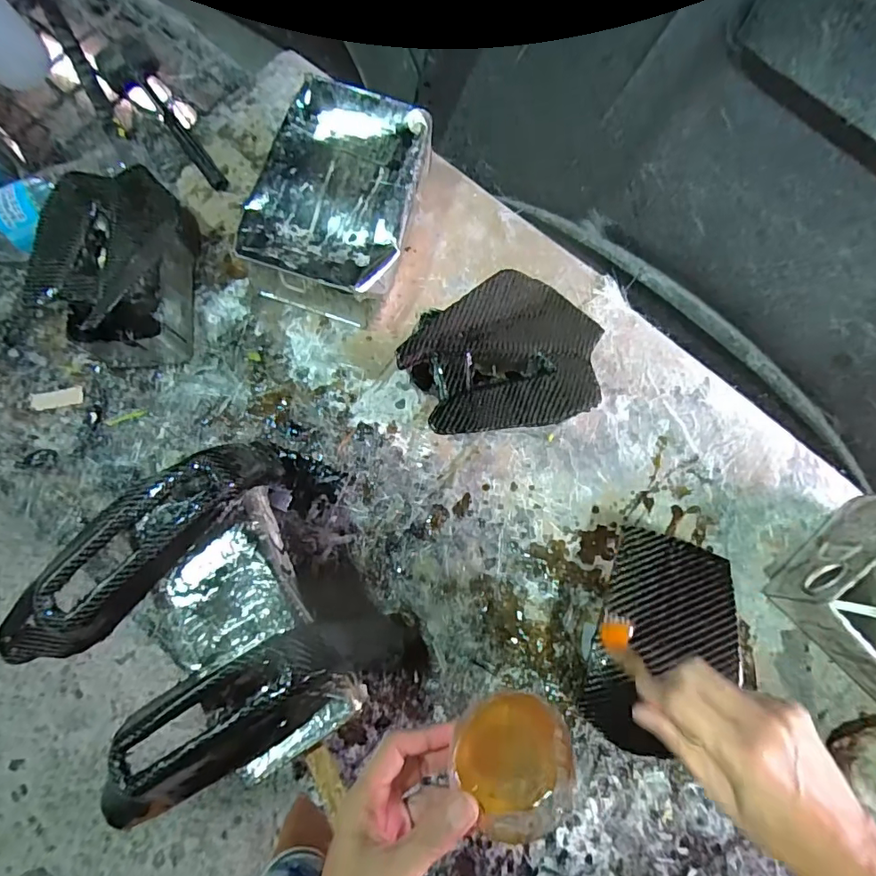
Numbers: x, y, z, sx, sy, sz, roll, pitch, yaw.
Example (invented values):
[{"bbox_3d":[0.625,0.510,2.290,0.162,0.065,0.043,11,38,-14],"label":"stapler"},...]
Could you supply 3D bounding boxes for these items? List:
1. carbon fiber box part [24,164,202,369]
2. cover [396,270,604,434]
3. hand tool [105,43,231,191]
[{"bbox_3d":[-0.368,-0.199,0.606,0.142,0.106,0.206,-1,77,-2],"label":"carbon fiber box part"},{"bbox_3d":[0.067,-0.077,0.489,0.183,0.032,0.148,-27,80,-8],"label":"cover"},{"bbox_3d":[-0.363,-0.419,0.677,0.068,0.049,0.223,-30,80,-8],"label":"hand tool"}]

